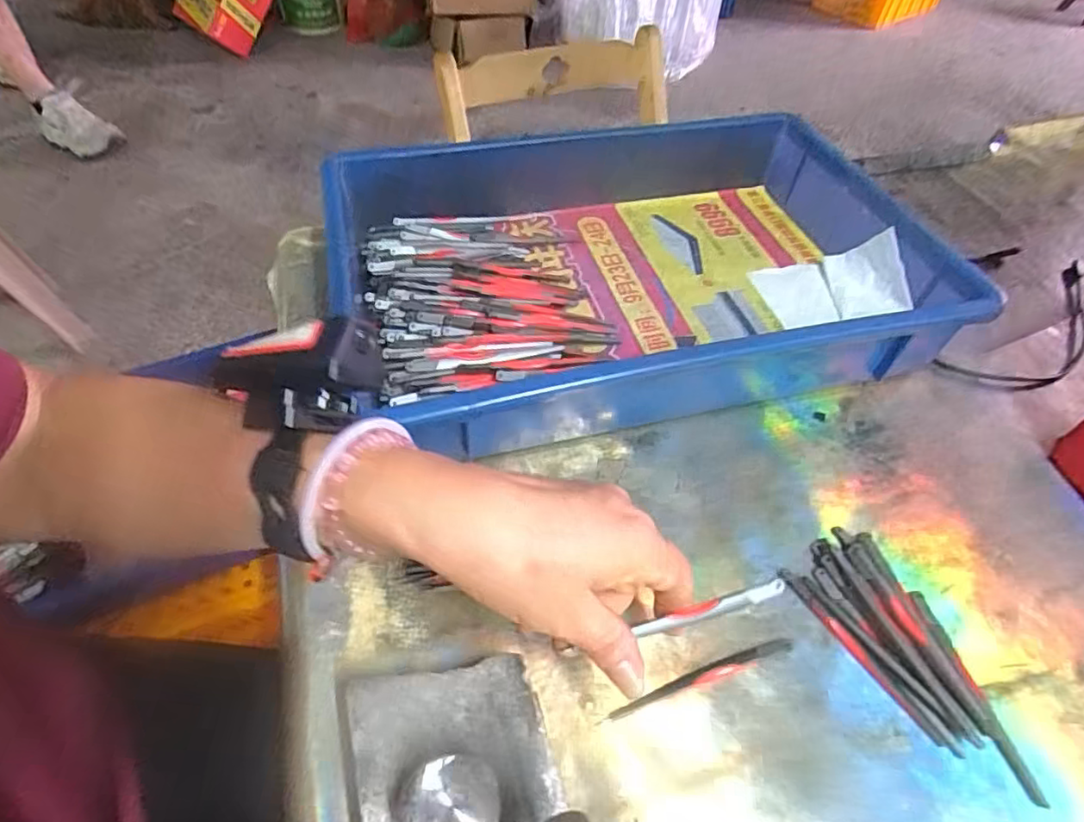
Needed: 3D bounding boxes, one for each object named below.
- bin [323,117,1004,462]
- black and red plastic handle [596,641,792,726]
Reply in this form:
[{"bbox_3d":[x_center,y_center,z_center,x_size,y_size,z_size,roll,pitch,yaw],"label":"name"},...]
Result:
[{"bbox_3d":[0.065,-0.118,0.462,0.424,0.070,0.286,-10,52,-10],"label":"bin"},{"bbox_3d":[0.080,0.136,0.305,0.108,0.004,0.009,-13,52,-12],"label":"black and red plastic handle"}]

